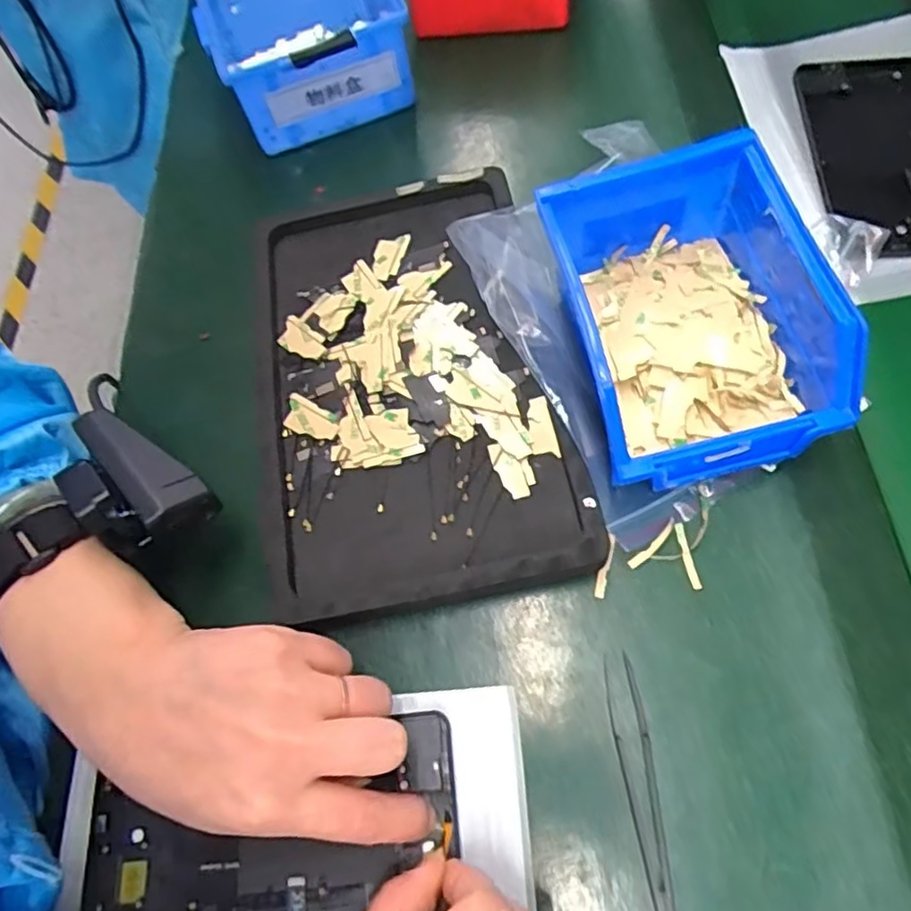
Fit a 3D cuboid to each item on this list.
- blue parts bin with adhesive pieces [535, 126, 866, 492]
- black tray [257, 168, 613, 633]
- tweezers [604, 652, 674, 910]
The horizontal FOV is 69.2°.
[{"bbox_3d":[0.116,-0.065,0.311,0.130,0.068,0.143,-11,66,1],"label":"blue parts bin with adhesive pieces"},{"bbox_3d":[-0.029,-0.045,0.352,0.152,0.034,0.256,-10,66,-2],"label":"black tray"},{"bbox_3d":[0.074,0.139,0.262,0.014,0.009,0.111,-6,68,3],"label":"tweezers"}]

